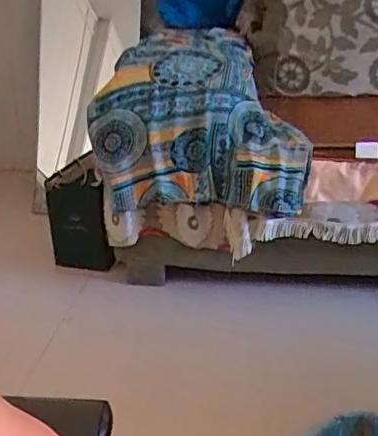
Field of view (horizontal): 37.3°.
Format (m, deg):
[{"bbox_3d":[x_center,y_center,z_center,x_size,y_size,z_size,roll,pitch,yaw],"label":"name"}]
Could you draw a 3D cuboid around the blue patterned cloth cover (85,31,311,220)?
[{"bbox_3d":[0.026,-0.234,1.334,0.487,0.367,0.275,2,25,10],"label":"blue patterned cloth cover"}]

